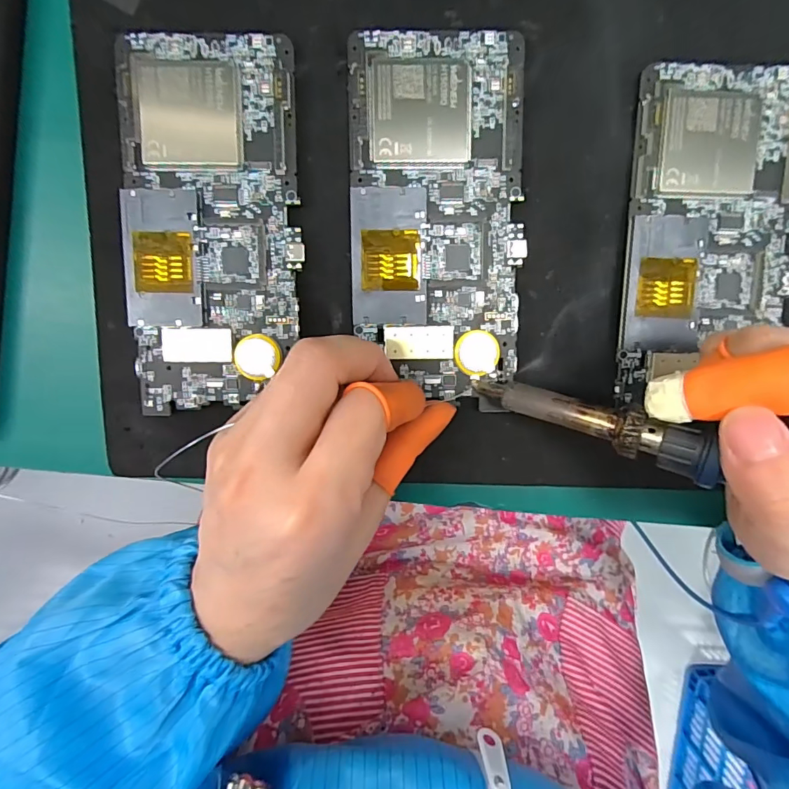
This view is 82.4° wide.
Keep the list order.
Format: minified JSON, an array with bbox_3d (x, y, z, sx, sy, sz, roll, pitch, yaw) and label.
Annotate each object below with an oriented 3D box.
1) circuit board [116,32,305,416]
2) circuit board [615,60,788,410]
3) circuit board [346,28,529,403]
[{"bbox_3d":[-0.077,-0.069,0.192,0.070,0.009,0.150,1,98,-2],"label":"circuit board"},{"bbox_3d":[0.137,-0.068,0.196,0.074,0.010,0.136,-2,99,-2],"label":"circuit board"},{"bbox_3d":[0.018,-0.074,0.192,0.072,0.005,0.146,-1,99,-2],"label":"circuit board"}]

